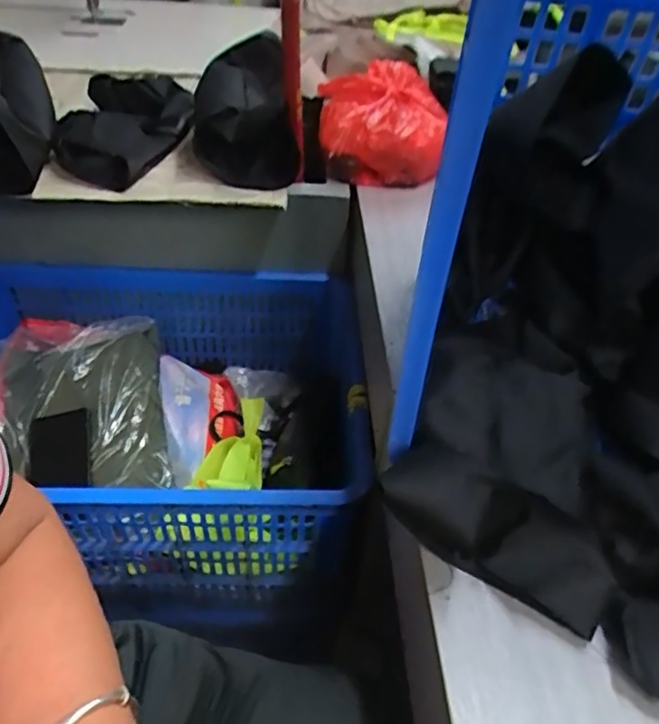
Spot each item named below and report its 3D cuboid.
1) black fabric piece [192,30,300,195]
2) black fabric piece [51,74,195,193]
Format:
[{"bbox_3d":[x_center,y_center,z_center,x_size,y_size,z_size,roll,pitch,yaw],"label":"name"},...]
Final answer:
[{"bbox_3d":[-0.129,-0.357,0.824,0.133,0.131,0.220,-7,45,-11],"label":"black fabric piece"},{"bbox_3d":[-0.292,-0.336,0.838,0.167,0.066,0.237,2,44,-2],"label":"black fabric piece"}]

